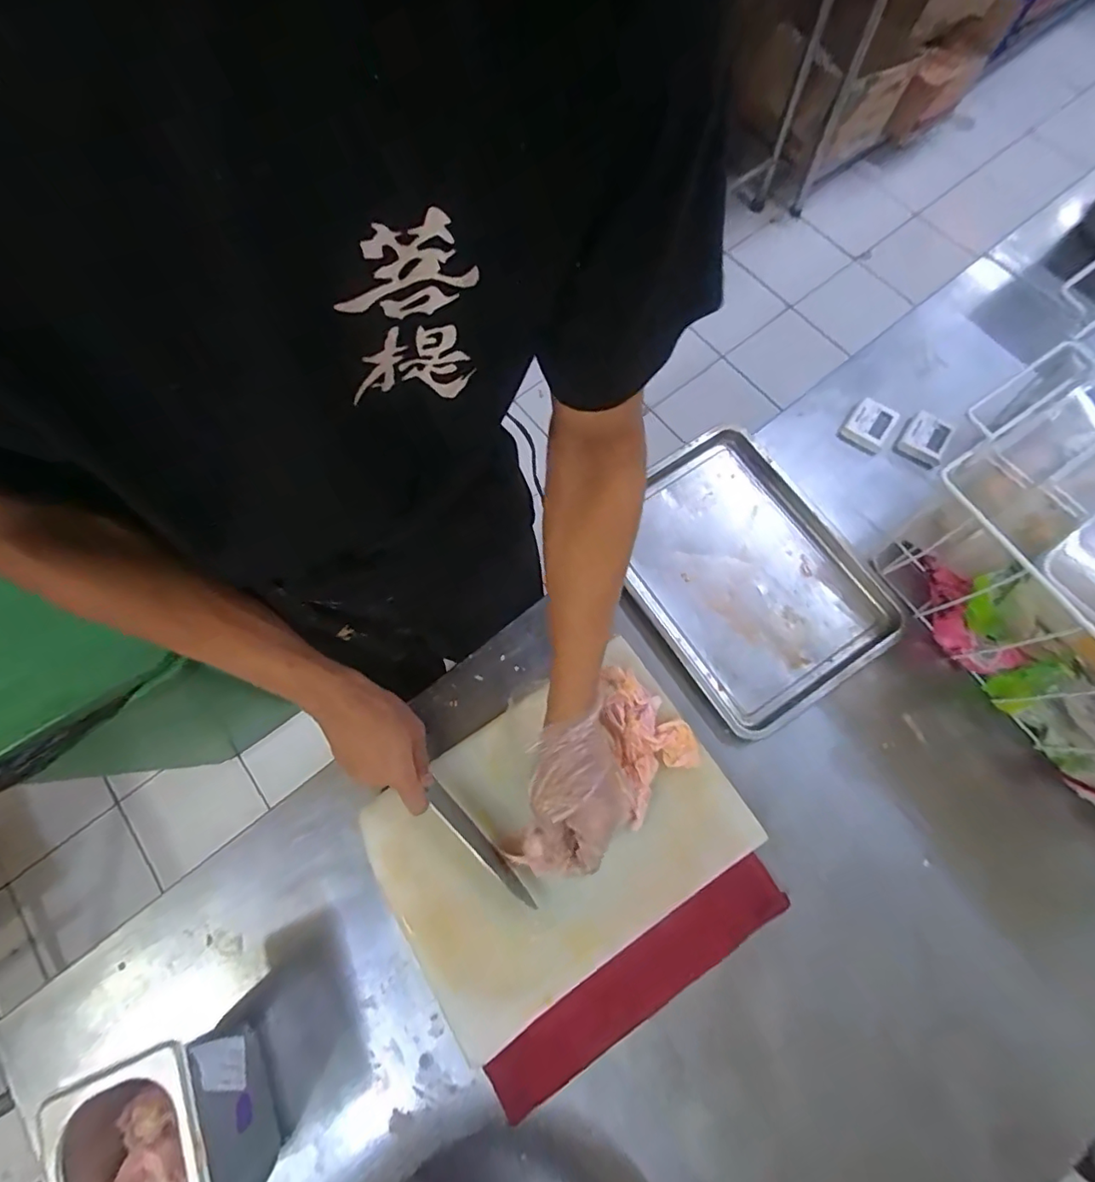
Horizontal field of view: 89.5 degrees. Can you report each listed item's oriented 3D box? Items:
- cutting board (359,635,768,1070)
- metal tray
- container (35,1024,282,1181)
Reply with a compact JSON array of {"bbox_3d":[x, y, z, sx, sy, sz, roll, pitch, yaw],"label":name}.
[{"bbox_3d":[0.008,0.243,0.553,0.344,0.029,0.252,-33,81,-6],"label":"cutting board"},{"bbox_3d":[0.219,-0.022,0.646,0.239,0.033,0.319,-33,74,-8],"label":"metal tray"},{"bbox_3d":[-0.286,0.442,0.436,0.103,0.134,0.165,-22,73,-5],"label":"container"}]

